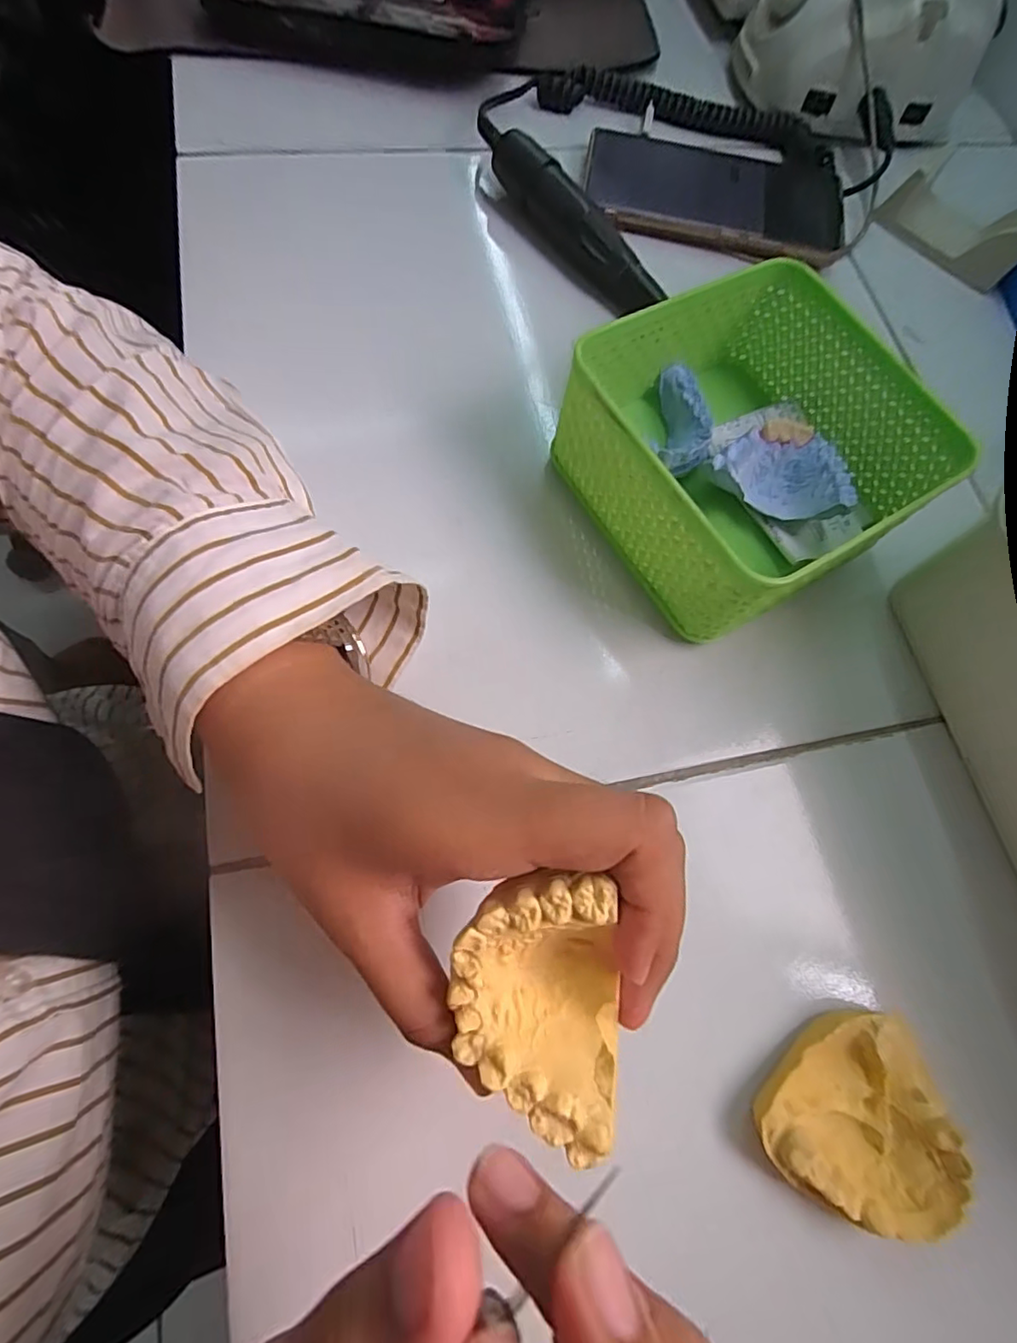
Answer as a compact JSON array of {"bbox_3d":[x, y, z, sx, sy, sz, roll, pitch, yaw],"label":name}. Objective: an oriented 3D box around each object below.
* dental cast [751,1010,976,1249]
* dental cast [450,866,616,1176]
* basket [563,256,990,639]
[{"bbox_3d":[0.121,0.155,0.193,0.061,0.018,0.059,2,71,-5],"label":"dental cast"},{"bbox_3d":[0.007,0.081,0.139,0.040,0.026,0.068,-3,94,-18],"label":"dental cast"},{"bbox_3d":[0.108,-0.104,0.258,0.136,0.054,0.132,-30,77,-14],"label":"basket"}]

